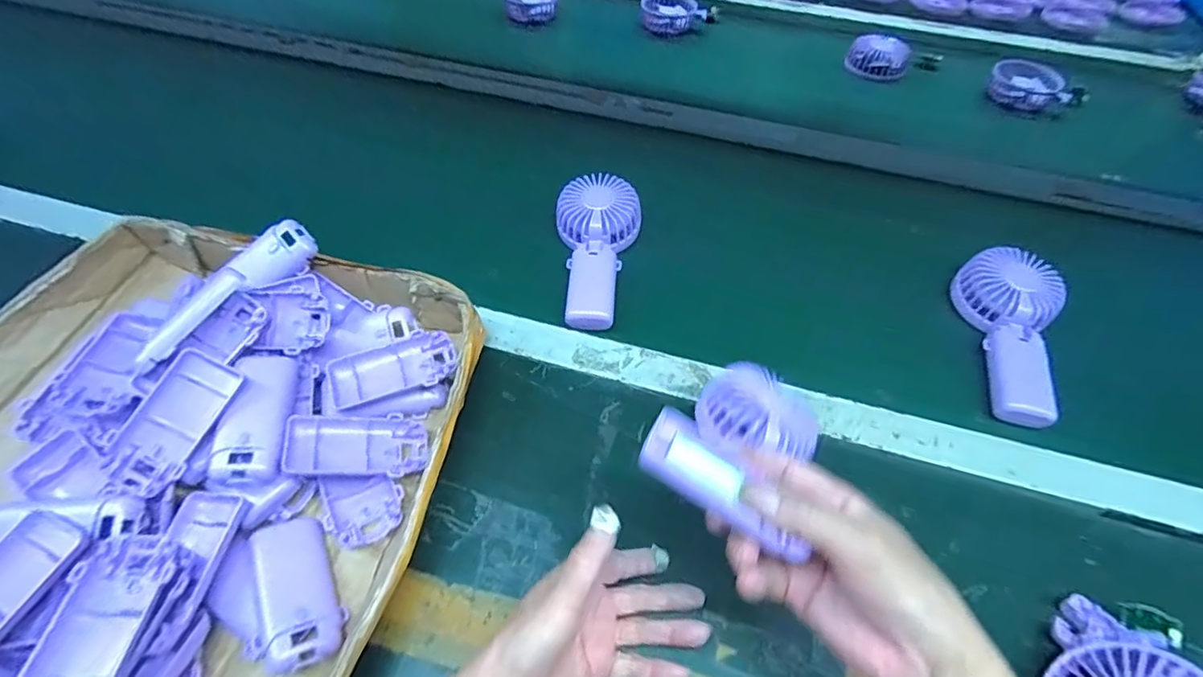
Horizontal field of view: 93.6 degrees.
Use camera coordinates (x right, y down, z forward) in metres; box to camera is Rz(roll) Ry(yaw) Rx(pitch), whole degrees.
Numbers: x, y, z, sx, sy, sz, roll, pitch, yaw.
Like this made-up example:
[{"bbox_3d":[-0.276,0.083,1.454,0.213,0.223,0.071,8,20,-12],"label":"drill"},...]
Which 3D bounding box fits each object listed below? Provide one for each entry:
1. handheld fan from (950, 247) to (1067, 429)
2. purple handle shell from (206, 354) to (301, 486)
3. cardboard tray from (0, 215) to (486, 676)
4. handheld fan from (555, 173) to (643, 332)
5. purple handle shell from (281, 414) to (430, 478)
[{"bbox_3d":[0.366,-0.009,0.505,0.081,0.039,0.172,18,55,11],"label":"handheld fan"},{"bbox_3d":[-0.240,0.052,0.393,0.039,0.017,0.093,10,56,-20],"label":"purple handle shell"},{"bbox_3d":[-0.310,0.092,0.382,0.394,0.074,0.404,12,54,6],"label":"cardboard tray"},{"bbox_3d":[-0.006,-0.091,0.554,0.084,0.036,0.178,6,54,2],"label":"handheld fan"},{"bbox_3d":[-0.173,0.078,0.404,0.094,0.013,0.046,6,49,-30],"label":"purple handle shell"}]

